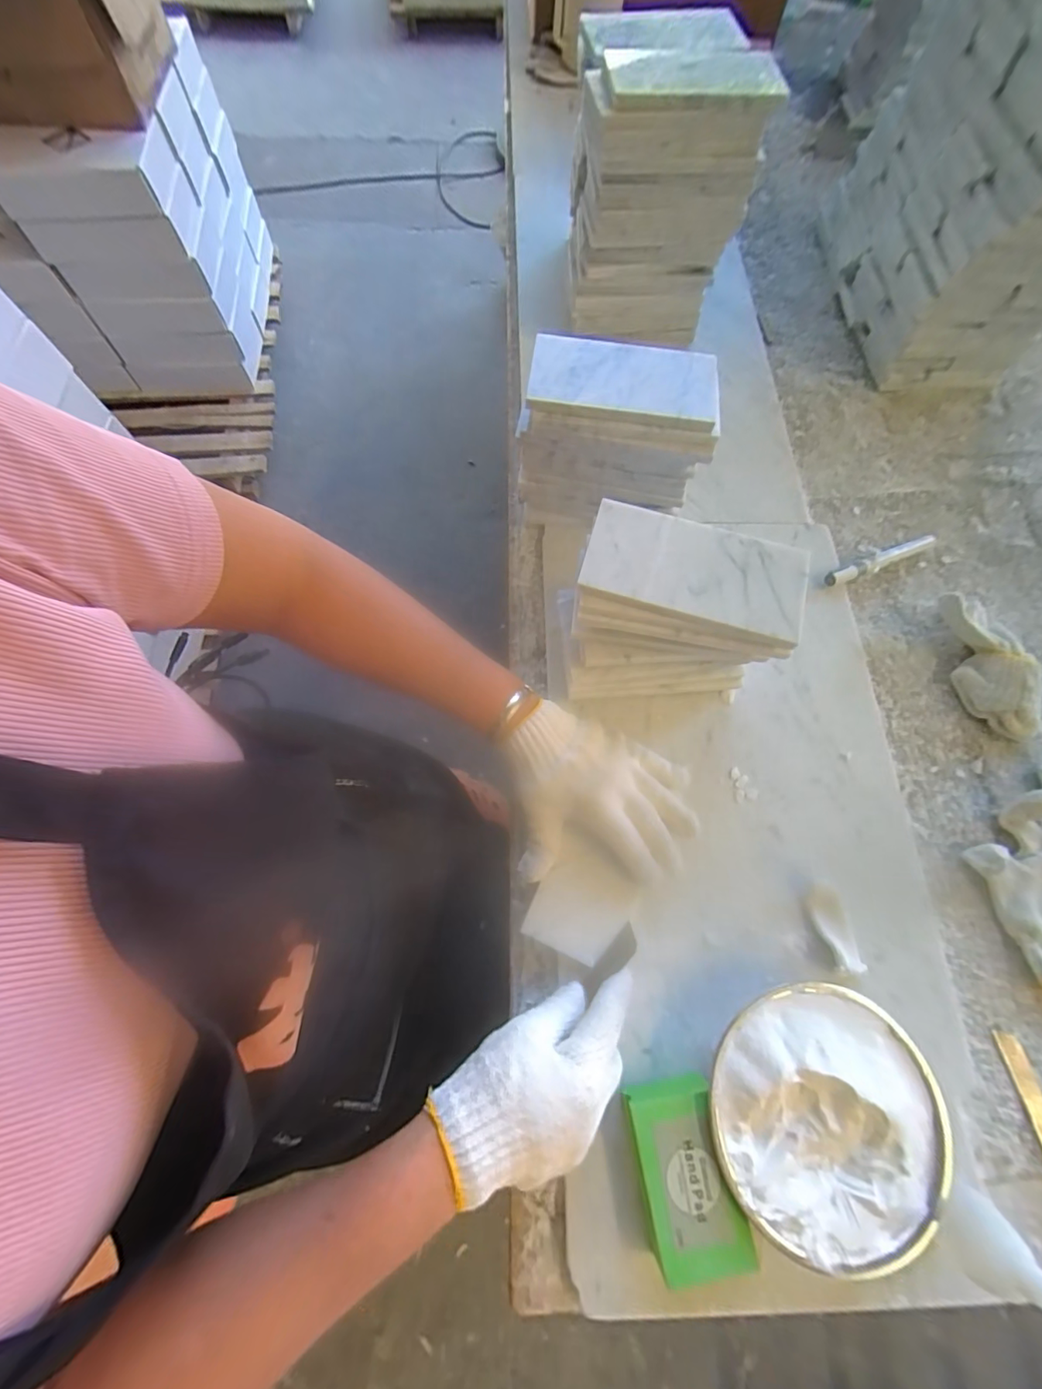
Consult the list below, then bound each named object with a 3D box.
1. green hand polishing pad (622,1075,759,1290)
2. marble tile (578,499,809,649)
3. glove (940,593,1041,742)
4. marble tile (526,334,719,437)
[{"bbox_3d":[0.105,0.309,0.317,0.056,0.035,0.092,-10,74,-4],"label":"green hand polishing pad"},{"bbox_3d":[0.122,-0.087,0.340,0.150,0.010,0.076,18,74,4],"label":"marble tile"},{"bbox_3d":[0.430,-0.028,0.445,0.059,0.043,0.140,-2,73,-2],"label":"glove"},{"bbox_3d":[0.083,-0.251,0.388,0.149,0.011,0.072,7,73,1],"label":"marble tile"}]

